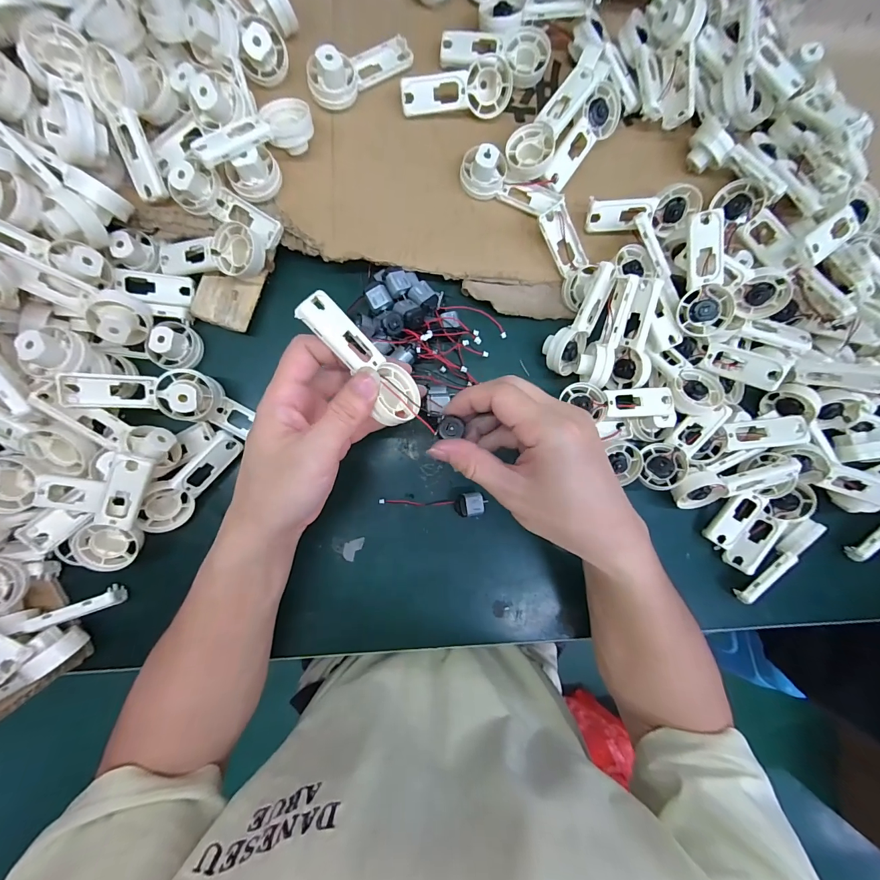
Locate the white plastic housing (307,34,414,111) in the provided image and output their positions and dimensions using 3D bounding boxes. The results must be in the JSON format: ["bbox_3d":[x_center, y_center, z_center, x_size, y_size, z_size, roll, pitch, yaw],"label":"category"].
[{"bbox_3d":[-0.066,-0.313,0.310,0.092,0.030,0.032,-38,91,-5],"label":"white plastic housing"}]

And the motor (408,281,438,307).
[{"bbox_3d":[-0.014,-0.121,0.321,0.022,0.017,0.019,43,85,-1],"label":"motor"}]

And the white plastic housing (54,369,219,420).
[{"bbox_3d":[-0.226,-0.037,0.285,0.088,0.026,0.038,2,87,-17],"label":"white plastic housing"}]

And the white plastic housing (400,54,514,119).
[{"bbox_3d":[0.013,-0.299,0.323,0.093,0.023,0.037,-13,133,-5],"label":"white plastic housing"}]

